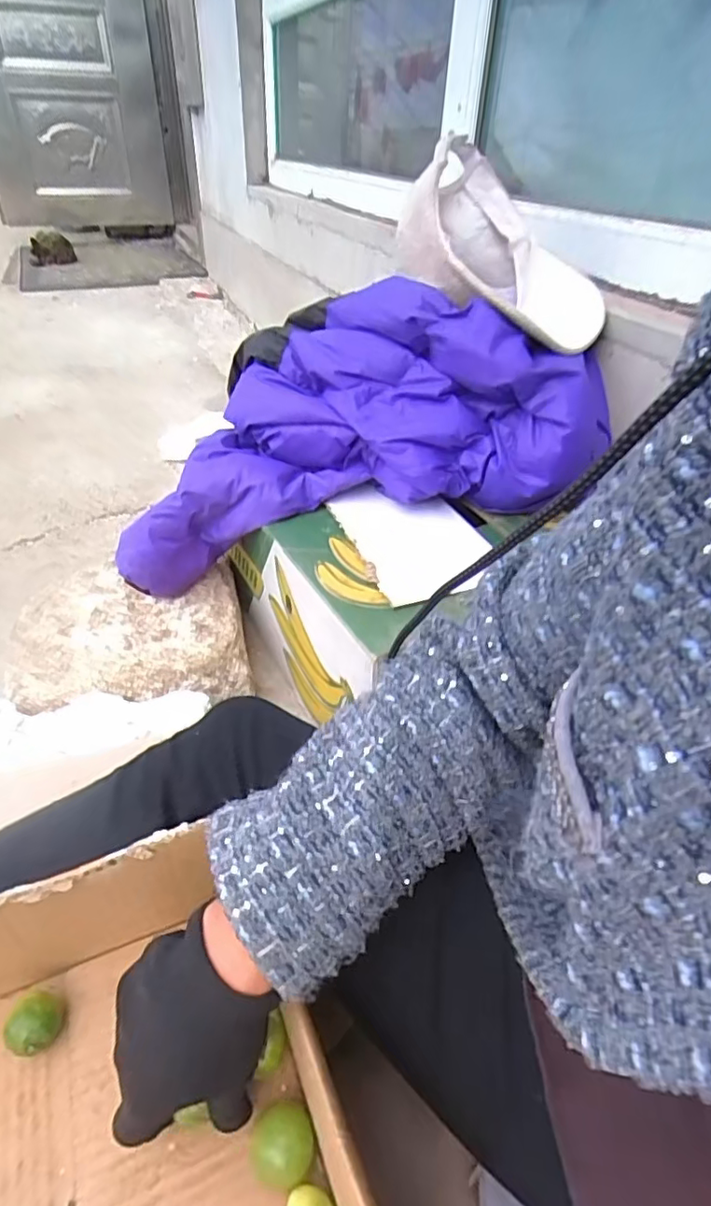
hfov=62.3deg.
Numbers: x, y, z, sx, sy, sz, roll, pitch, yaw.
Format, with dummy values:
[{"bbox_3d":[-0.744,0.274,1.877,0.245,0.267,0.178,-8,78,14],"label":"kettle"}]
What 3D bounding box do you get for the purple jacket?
[{"bbox_3d":[-0.020,-0.189,0.665,0.551,0.238,0.182,-14,37,13],"label":"purple jacket"}]

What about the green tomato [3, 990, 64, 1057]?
[{"bbox_3d":[-0.202,0.269,0.373,0.032,0.026,0.032,3,39,-2],"label":"green tomato"}]

